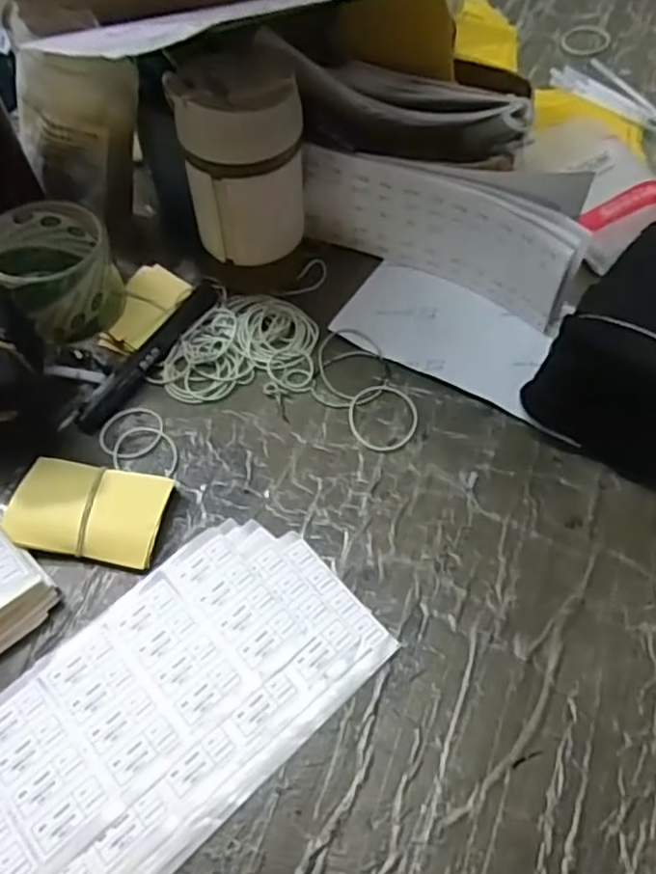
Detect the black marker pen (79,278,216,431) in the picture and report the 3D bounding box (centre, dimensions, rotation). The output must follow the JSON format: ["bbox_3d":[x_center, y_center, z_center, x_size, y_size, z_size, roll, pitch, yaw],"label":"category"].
[{"bbox_3d":[-0.128,-0.061,0.496,0.019,0.011,0.147,27,63,17],"label":"black marker pen"}]

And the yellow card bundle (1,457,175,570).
[{"bbox_3d":[-0.149,0.046,0.427,0.093,0.020,0.061,7,59,5],"label":"yellow card bundle"}]

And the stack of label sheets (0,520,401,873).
[{"bbox_3d":[-0.107,0.161,0.361,0.283,0.012,0.134,-38,65,-20],"label":"stack of label sheets"}]

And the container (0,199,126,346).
[{"bbox_3d":[-0.196,-0.118,0.494,0.080,0.072,0.089,-30,62,-16],"label":"container"}]

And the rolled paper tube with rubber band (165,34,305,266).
[{"bbox_3d":[-0.059,-0.202,0.478,0.078,0.123,0.094,-7,57,-4],"label":"rolled paper tube with rubber band"}]

